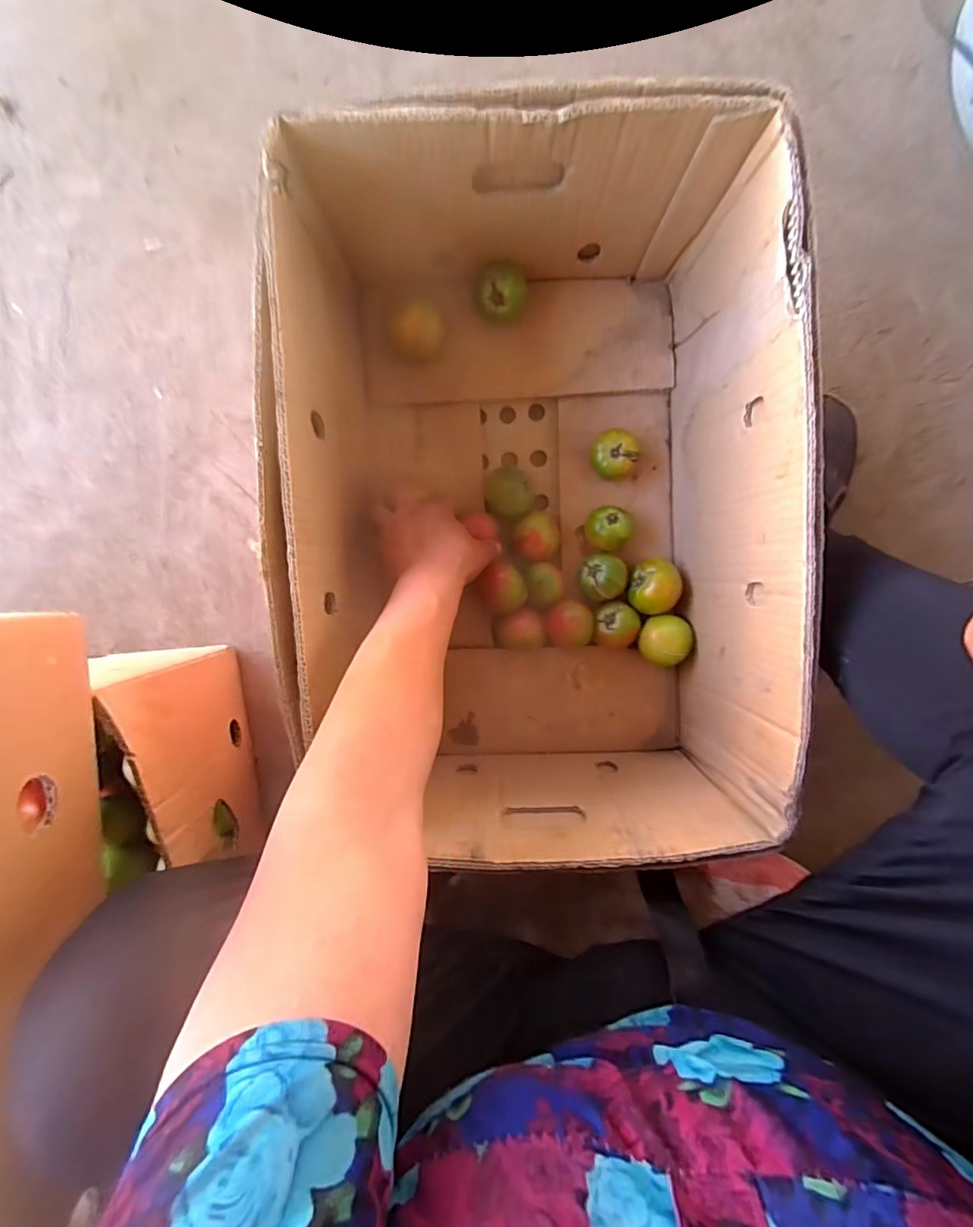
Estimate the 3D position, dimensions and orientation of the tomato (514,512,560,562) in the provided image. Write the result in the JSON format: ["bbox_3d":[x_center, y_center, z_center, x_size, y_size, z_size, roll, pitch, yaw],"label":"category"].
[{"bbox_3d":[0.053,-0.080,0.563,0.050,0.038,0.053,0,93,-3],"label":"tomato"}]

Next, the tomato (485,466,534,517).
[{"bbox_3d":[0.025,-0.129,0.553,0.051,0.040,0.055,0,93,-3],"label":"tomato"}]

